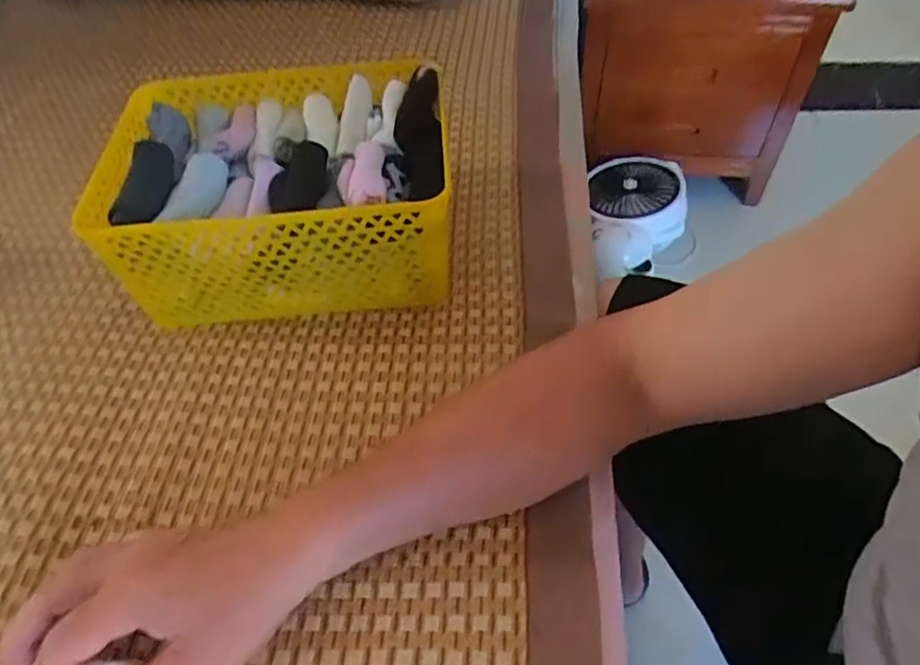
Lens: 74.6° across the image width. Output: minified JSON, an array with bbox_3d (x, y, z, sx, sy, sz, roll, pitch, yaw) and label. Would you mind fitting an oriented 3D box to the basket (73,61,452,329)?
[{"bbox_3d":[-0.153,-0.124,0.533,0.272,0.121,0.204,-3,50,-1],"label":"basket"}]

